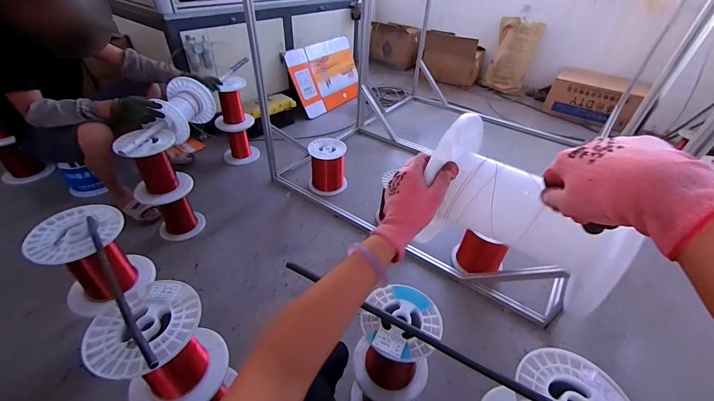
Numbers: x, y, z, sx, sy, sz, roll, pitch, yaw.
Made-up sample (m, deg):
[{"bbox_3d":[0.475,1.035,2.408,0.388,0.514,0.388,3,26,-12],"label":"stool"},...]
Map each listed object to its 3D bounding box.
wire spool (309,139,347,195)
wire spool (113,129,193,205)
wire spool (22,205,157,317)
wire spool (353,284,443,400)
[{"bbox_3d":[-0.160,-0.184,1.684,0.197,0.249,0.178,1,40,-3],"label":"wire spool"},{"bbox_3d":[-0.860,-0.155,1.311,0.210,0.274,0.235,-23,47,-29],"label":"wire spool"},{"bbox_3d":[-0.755,0.176,0.899,0.200,0.275,0.214,2,39,-2],"label":"wire spool"},{"bbox_3d":[0.089,0.344,0.731,0.170,0.241,0.167,2,39,-2],"label":"wire spool"}]

